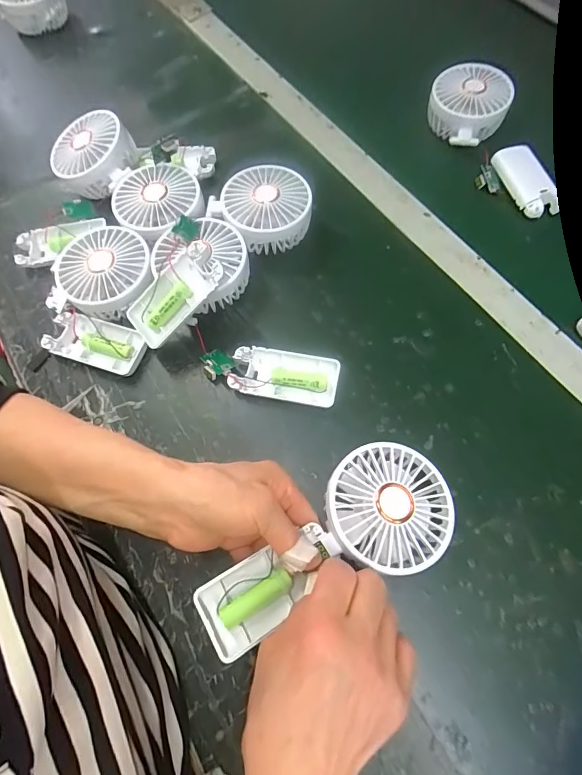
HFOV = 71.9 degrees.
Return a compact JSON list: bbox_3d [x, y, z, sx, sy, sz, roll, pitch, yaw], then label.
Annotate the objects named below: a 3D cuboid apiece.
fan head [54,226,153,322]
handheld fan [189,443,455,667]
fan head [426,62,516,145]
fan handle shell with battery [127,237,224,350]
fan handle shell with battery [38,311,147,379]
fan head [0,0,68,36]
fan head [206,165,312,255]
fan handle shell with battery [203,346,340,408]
[{"bbox_3d":[-0.172,-0.106,0.378,0.085,0.035,0.084,-1,68,3],"label":"fan head"},{"bbox_3d":[0.027,0.102,0.265,0.177,0.027,0.080,-27,69,-13],"label":"handheld fan"},{"bbox_3d":[0.201,-0.323,0.456,0.083,0.034,0.090,-1,68,3],"label":"fan head"},{"bbox_3d":[-0.098,-0.077,0.344,0.094,0.018,0.041,-43,71,11],"label":"fan handle shell with battery"},{"bbox_3d":[-0.179,-0.040,0.373,0.093,0.015,0.045,17,70,9],"label":"fan handle shell with battery"},{"bbox_3d":[-0.358,-0.532,0.553,0.087,0.041,0.073,-27,69,-8],"label":"fan head"},{"bbox_3d":[-0.027,-0.171,0.399,0.094,0.046,0.087,-30,70,-9],"label":"fan head"},{"bbox_3d":[-0.018,-0.011,0.356,0.116,0.016,0.044,9,69,7],"label":"fan handle shell with battery"}]

